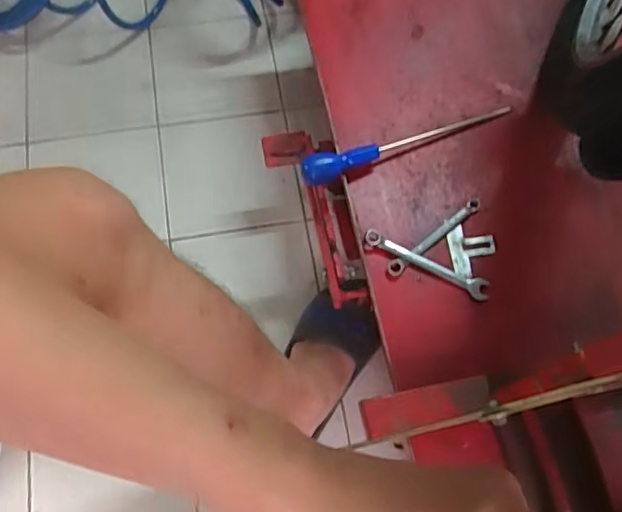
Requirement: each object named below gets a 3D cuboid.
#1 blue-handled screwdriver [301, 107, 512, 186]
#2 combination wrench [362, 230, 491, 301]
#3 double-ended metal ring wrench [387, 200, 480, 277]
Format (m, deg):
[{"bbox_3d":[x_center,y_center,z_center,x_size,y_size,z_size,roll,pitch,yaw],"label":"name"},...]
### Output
[{"bbox_3d":[0.113,-0.141,0.673,0.268,0.033,0.029,-22,71,-10],"label":"blue-handled screwdriver"},{"bbox_3d":[0.127,0.007,0.628,0.144,0.013,0.022,28,70,9],"label":"combination wrench"},{"bbox_3d":[0.140,-0.022,0.645,0.135,0.005,0.017,-37,74,-15],"label":"double-ended metal ring wrench"}]

